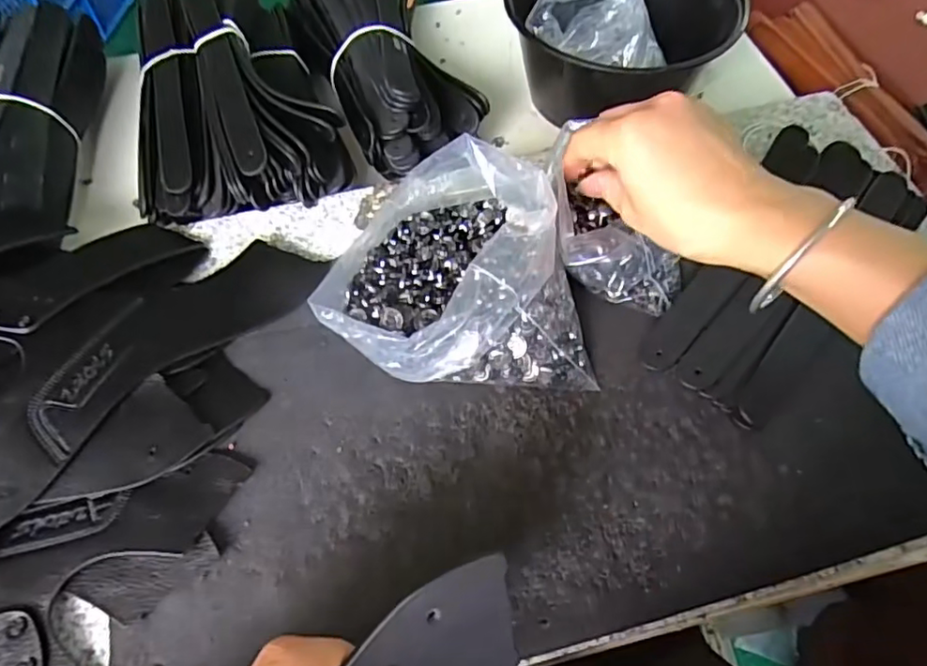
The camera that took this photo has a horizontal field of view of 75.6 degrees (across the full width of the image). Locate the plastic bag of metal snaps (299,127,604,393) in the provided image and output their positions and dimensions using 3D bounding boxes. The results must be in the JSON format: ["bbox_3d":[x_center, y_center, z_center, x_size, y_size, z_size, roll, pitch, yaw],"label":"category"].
[{"bbox_3d":[-0.003,-0.038,0.320,0.136,0.062,0.121,-1,60,1],"label":"plastic bag of metal snaps"}]

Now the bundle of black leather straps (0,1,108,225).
[{"bbox_3d":[-0.311,-0.146,0.419,0.068,0.055,0.219,-3,60,-1],"label":"bundle of black leather straps"}]

